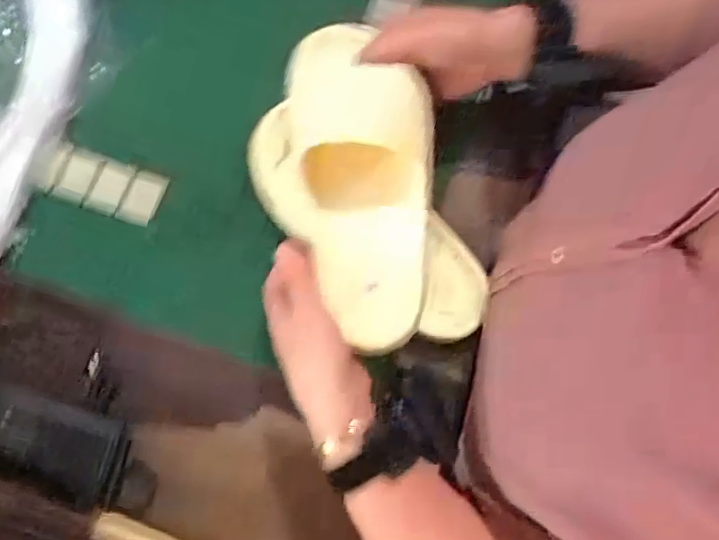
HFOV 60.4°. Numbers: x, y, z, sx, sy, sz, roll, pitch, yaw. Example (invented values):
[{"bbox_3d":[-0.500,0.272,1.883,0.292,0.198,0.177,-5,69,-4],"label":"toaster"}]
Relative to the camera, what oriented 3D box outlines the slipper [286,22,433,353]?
[{"bbox_3d":[0.003,-0.069,0.435,0.100,0.057,0.237,-8,78,-1],"label":"slipper"}]

